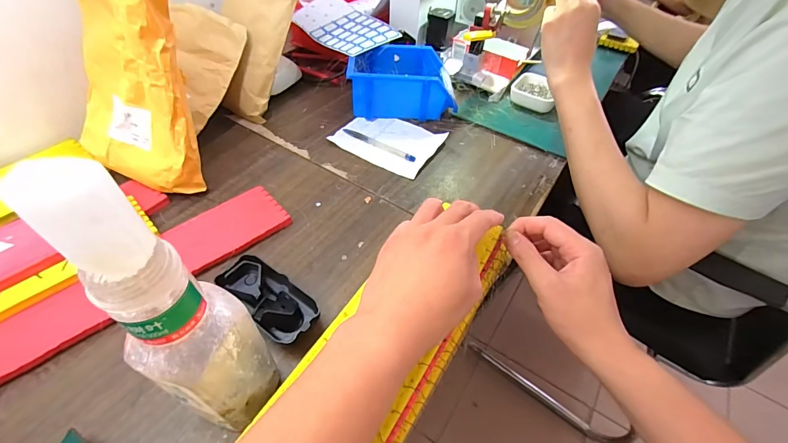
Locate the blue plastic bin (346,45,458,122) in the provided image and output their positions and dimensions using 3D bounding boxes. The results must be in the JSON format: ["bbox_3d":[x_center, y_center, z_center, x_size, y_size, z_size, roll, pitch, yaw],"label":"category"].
[{"bbox_3d":[0.011,-0.234,0.619,0.168,0.075,0.119,-1,49,-4],"label":"blue plastic bin"}]

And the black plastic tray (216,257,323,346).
[{"bbox_3d":[-0.124,0.078,0.368,0.107,0.027,0.052,29,53,21],"label":"black plastic tray"}]

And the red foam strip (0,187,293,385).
[{"bbox_3d":[-0.280,0.061,0.385,0.346,0.014,0.087,-32,57,-27],"label":"red foam strip"}]

